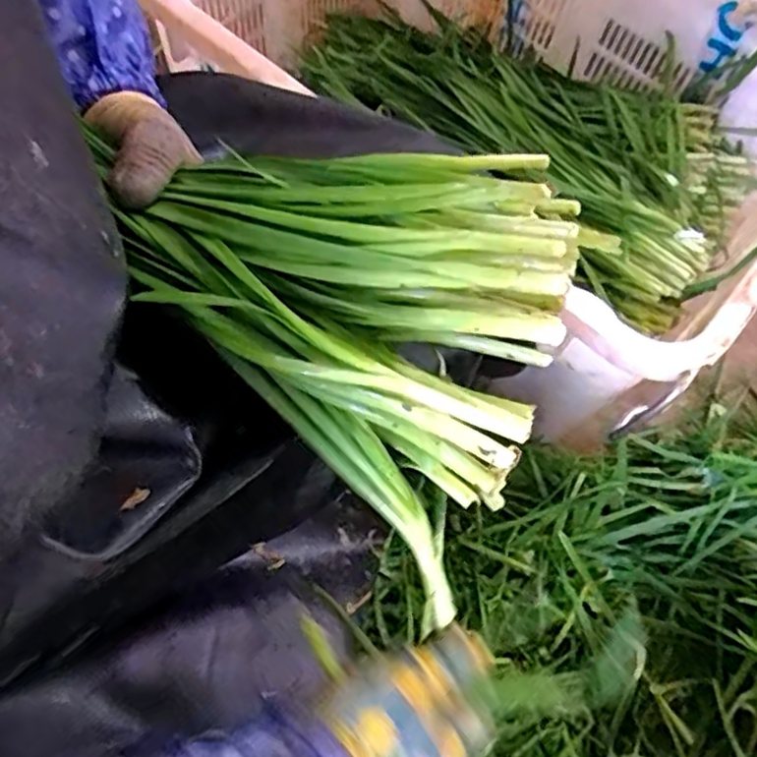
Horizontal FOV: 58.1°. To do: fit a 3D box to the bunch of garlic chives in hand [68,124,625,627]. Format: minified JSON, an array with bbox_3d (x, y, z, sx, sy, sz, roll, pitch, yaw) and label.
[{"bbox_3d":[-0.011,-0.038,0.305,0.215,0.128,0.119,43,71,14],"label":"bunch of garlic chives in hand"}]

